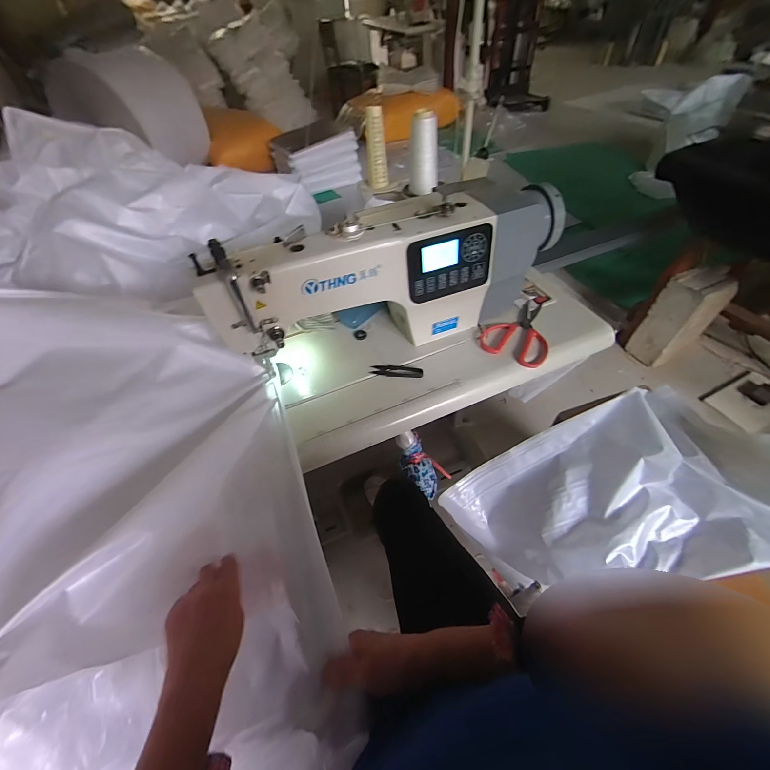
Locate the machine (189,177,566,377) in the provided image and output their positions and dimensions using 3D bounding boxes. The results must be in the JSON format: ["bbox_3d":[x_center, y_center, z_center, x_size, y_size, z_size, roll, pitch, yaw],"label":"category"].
[{"bbox_3d":[0.017,-0.186,0.616,0.598,0.237,0.142,-20,53,-12],"label":"machine"}]

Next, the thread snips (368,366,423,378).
[{"bbox_3d":[0.022,-0.027,0.640,0.096,0.008,0.025,4,52,7],"label":"thread snips"}]

